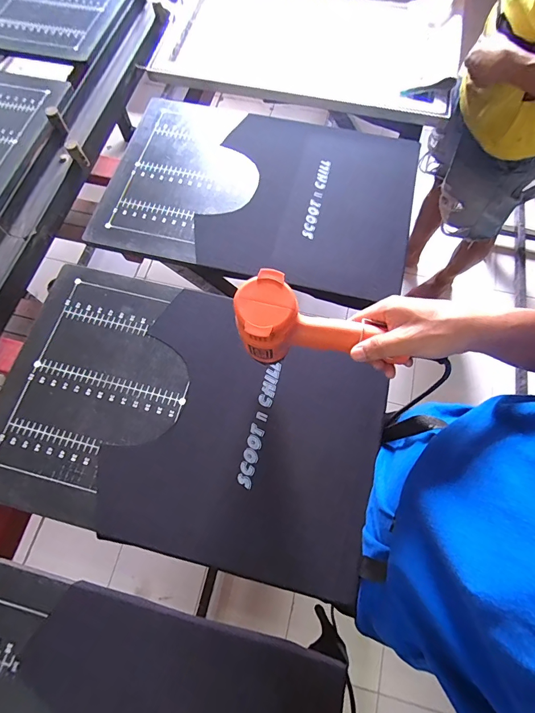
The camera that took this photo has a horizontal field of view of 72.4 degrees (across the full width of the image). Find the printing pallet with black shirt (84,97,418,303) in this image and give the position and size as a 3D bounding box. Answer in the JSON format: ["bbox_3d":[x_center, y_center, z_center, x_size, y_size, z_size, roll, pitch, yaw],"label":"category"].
[{"bbox_3d":[-0.015,-0.337,0.733,0.583,0.030,0.396,12,69,7],"label":"printing pallet with black shirt"}]

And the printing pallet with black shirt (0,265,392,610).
[{"bbox_3d":[-0.125,0.086,0.572,0.578,0.035,0.385,13,69,7],"label":"printing pallet with black shirt"}]

